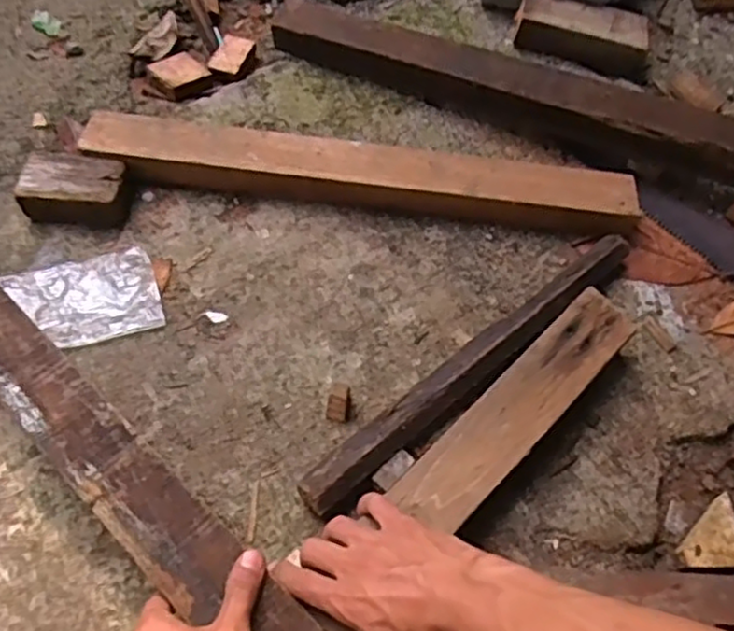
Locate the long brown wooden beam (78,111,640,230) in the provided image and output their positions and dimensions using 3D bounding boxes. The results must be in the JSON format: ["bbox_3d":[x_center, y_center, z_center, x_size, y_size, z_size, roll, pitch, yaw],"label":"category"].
[{"bbox_3d":[-0.005,-0.148,0.716,0.565,0.042,0.072,7,63,0],"label":"long brown wooden beam"}]

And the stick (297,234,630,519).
[{"bbox_3d":[0.101,0.043,0.629,0.393,0.037,0.036,-37,71,-20],"label":"stick"}]

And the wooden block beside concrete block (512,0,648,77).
[{"bbox_3d":[0.264,-0.349,0.847,0.161,0.044,0.064,12,63,3],"label":"wooden block beside concrete block"}]

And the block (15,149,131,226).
[{"bbox_3d":[-0.293,-0.128,0.693,0.100,0.042,0.064,5,63,-1],"label":"block"}]

